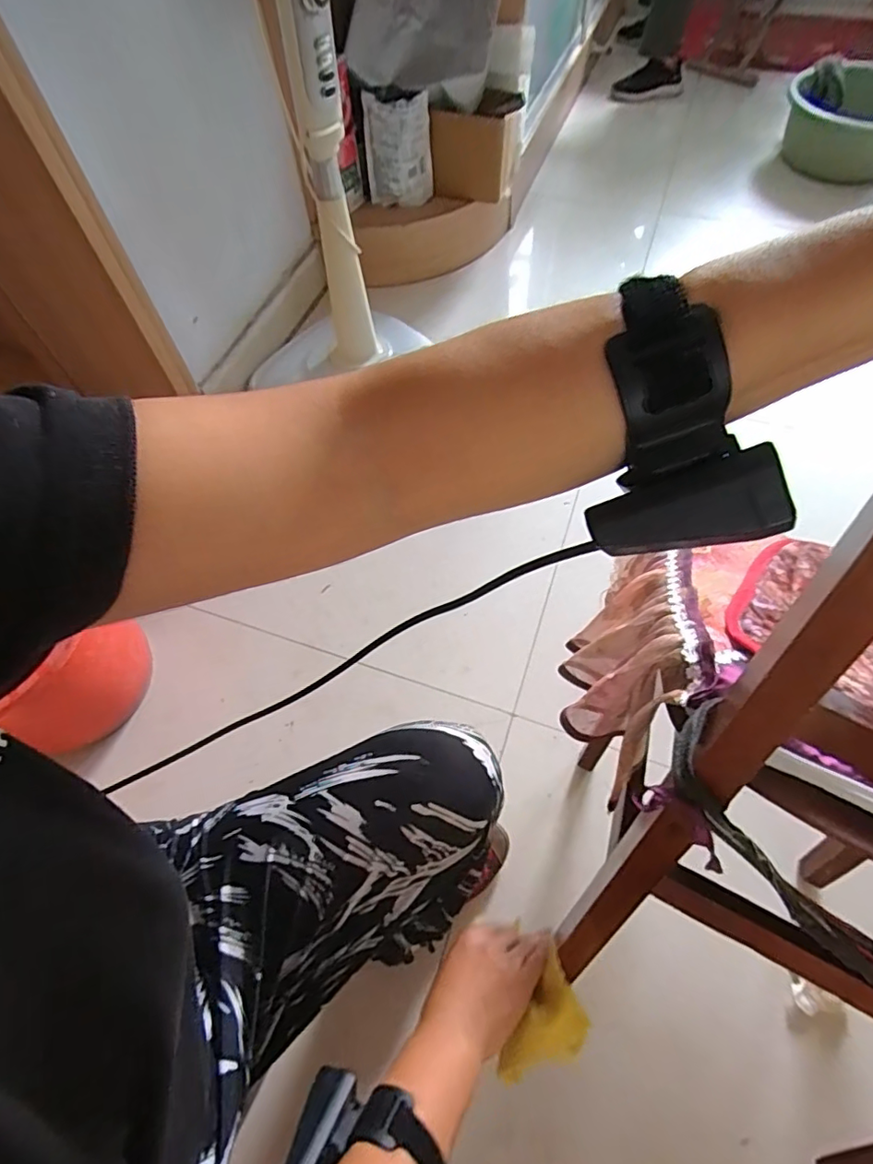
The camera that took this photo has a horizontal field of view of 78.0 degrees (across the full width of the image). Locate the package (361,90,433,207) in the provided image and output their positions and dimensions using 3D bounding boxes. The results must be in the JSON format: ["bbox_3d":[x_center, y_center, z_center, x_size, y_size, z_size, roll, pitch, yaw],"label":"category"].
[{"bbox_3d":[-0.084,-0.978,1.229,0.139,0.227,0.068,-19,68,-11],"label":"package"}]

